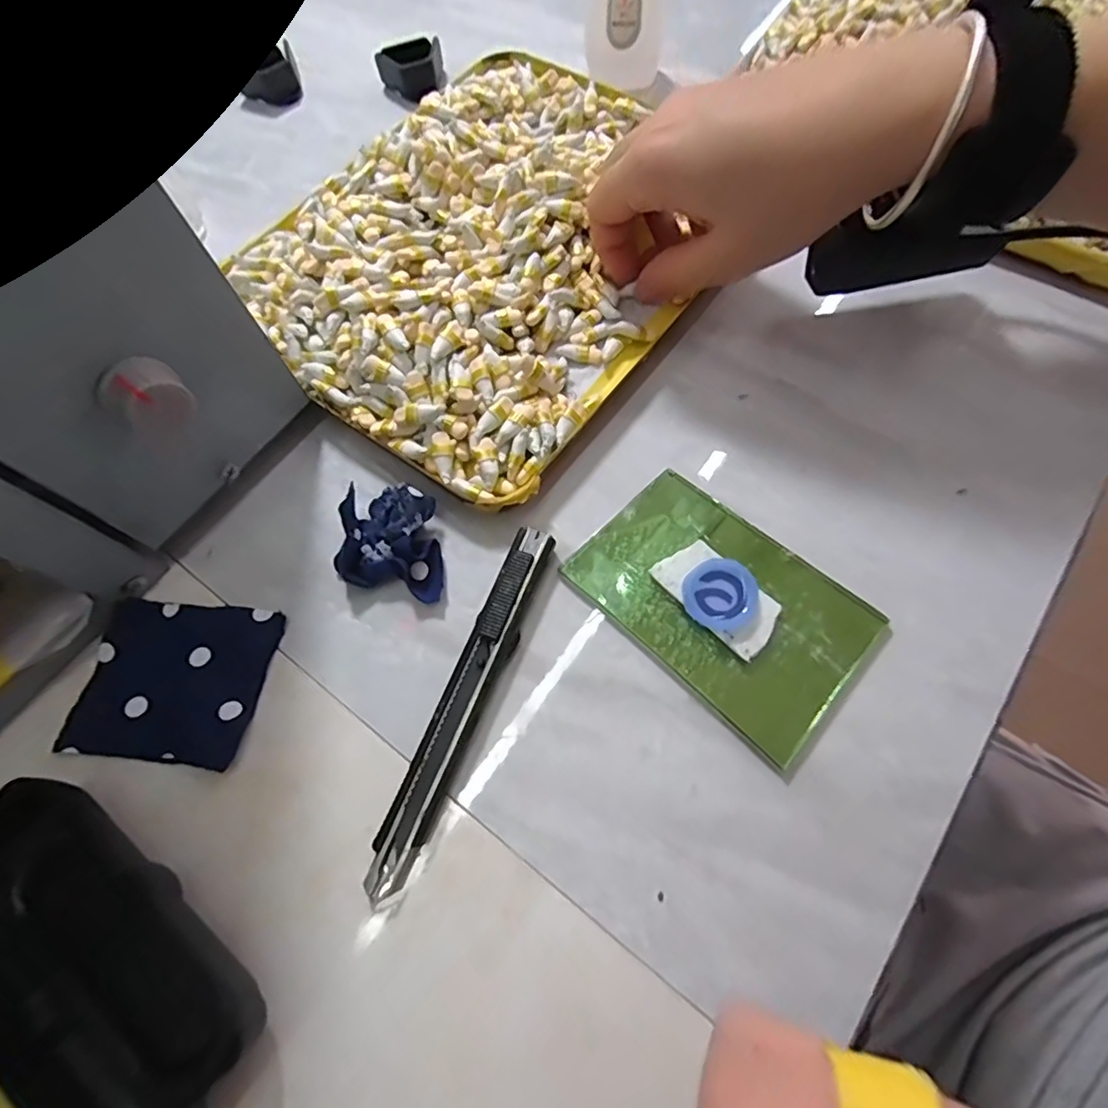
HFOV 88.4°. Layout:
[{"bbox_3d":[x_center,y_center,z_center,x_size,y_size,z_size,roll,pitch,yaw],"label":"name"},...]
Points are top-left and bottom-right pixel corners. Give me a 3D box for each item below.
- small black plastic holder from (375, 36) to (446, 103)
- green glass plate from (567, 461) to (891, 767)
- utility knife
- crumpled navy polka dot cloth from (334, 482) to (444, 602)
[{"bbox_3d":[-0.086,-0.295,0.348,0.039,0.019,0.038,-13,68,-4],"label":"small black plastic holder"},{"bbox_3d":[0.063,0.016,0.215,0.102,0.009,0.066,41,75,16],"label":"green glass plate"},{"bbox_3d":[-0.032,0.051,0.205,0.015,0.011,0.133,21,70,10],"label":"utility knife"},{"bbox_3d":[-0.065,-0.004,0.226,0.038,0.016,0.044,-6,68,-1],"label":"crumpled navy polka dot cloth"}]

